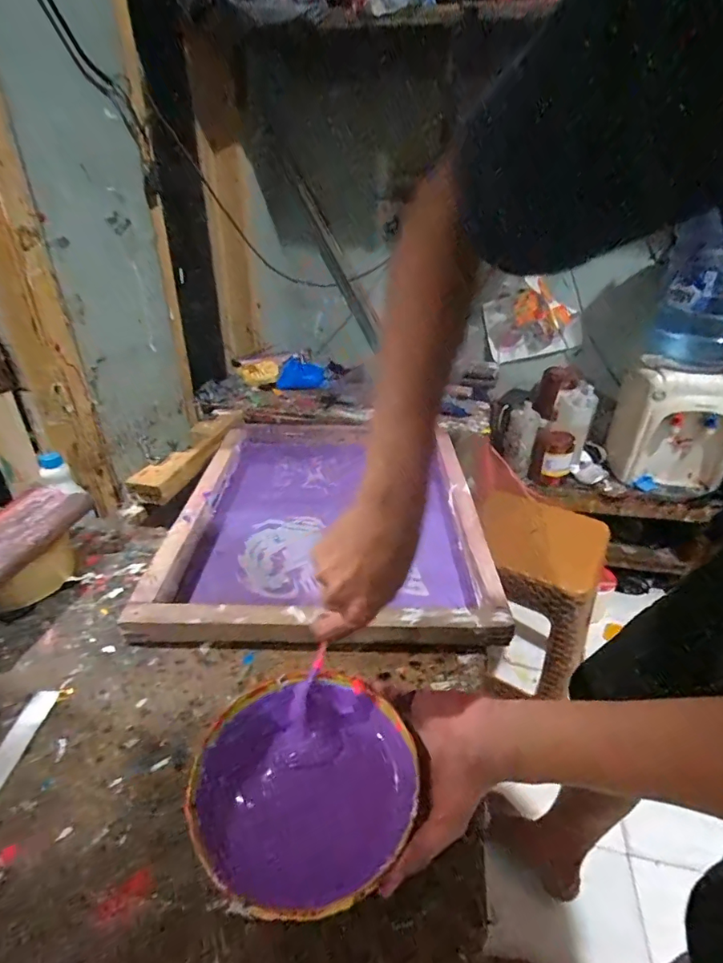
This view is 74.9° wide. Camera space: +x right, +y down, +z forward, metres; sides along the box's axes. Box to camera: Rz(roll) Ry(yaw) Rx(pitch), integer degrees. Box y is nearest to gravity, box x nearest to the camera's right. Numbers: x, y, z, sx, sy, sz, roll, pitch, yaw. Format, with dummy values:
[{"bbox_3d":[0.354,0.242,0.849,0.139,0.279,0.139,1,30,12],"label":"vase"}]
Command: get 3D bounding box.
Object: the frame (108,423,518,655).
[{"bbox_3d":[-0.057,0.048,0.805,0.473,0.067,0.553,-1,31,-2],"label":"frame"}]

